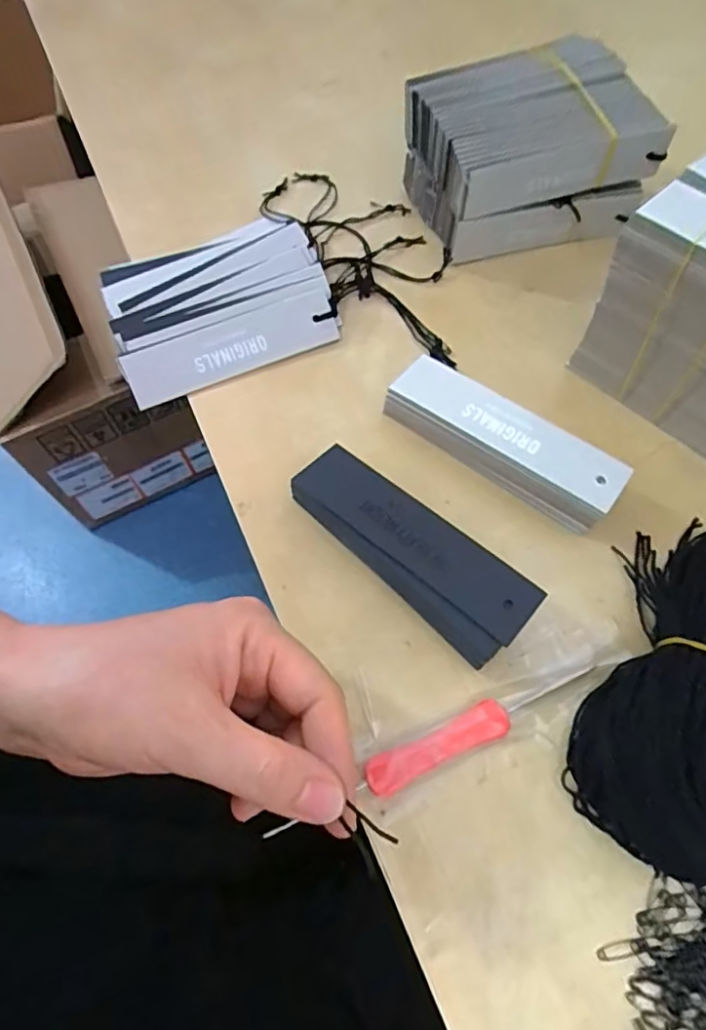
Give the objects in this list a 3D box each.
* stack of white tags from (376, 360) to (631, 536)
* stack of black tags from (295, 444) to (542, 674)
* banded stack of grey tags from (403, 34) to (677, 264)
[{"bbox_3d":[0.078,-0.039,0.309,0.125,0.027,0.036,33,68,18],"label":"stack of white tags"},{"bbox_3d":[0.025,0.017,0.282,0.126,0.024,0.041,38,69,20],"label":"stack of black tags"},{"bbox_3d":[0.111,-0.232,0.378,0.135,0.082,0.095,-15,62,-6],"label":"banded stack of grey tags"}]

